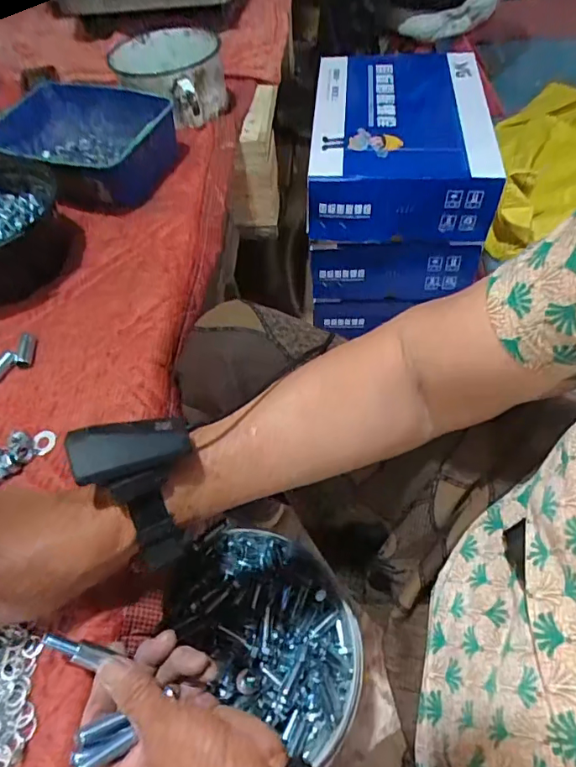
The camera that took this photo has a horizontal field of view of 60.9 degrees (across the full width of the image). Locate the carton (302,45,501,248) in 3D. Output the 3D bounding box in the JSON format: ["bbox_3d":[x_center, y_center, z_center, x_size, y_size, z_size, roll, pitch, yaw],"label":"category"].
[{"bbox_3d":[0.199,-0.439,0.884,0.296,0.126,0.415,4,56,7],"label":"carton"}]

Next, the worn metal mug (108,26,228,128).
[{"bbox_3d":[-0.160,-0.412,0.660,0.147,0.077,0.150,9,56,10],"label":"worn metal mug"}]

